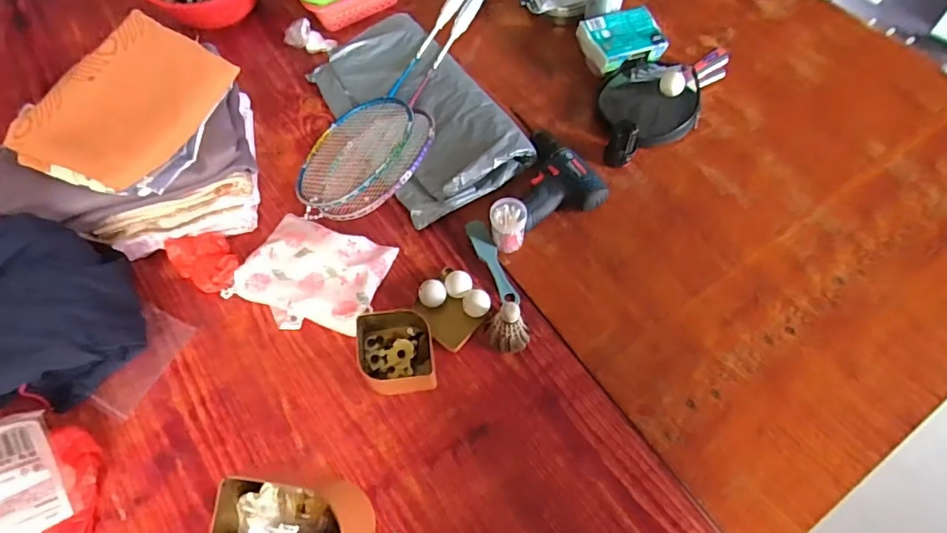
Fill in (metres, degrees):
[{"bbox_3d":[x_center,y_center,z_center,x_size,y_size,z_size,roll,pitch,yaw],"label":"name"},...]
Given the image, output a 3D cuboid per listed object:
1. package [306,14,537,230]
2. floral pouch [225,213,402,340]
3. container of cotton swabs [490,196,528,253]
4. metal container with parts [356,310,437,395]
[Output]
[{"bbox_3d":[-0.105,-0.279,0.935,0.228,0.057,0.426,-31,65,-14],"label":"package"},{"bbox_3d":[-0.240,0.009,0.788,0.208,0.041,0.166,15,63,10],"label":"floral pouch"},{"bbox_3d":[0.053,-0.062,0.799,0.055,0.065,0.056,3,62,4],"label":"container of cotton swabs"},{"bbox_3d":[-0.101,0.112,0.723,0.104,0.044,0.108,-7,62,-2],"label":"metal container with parts"}]

